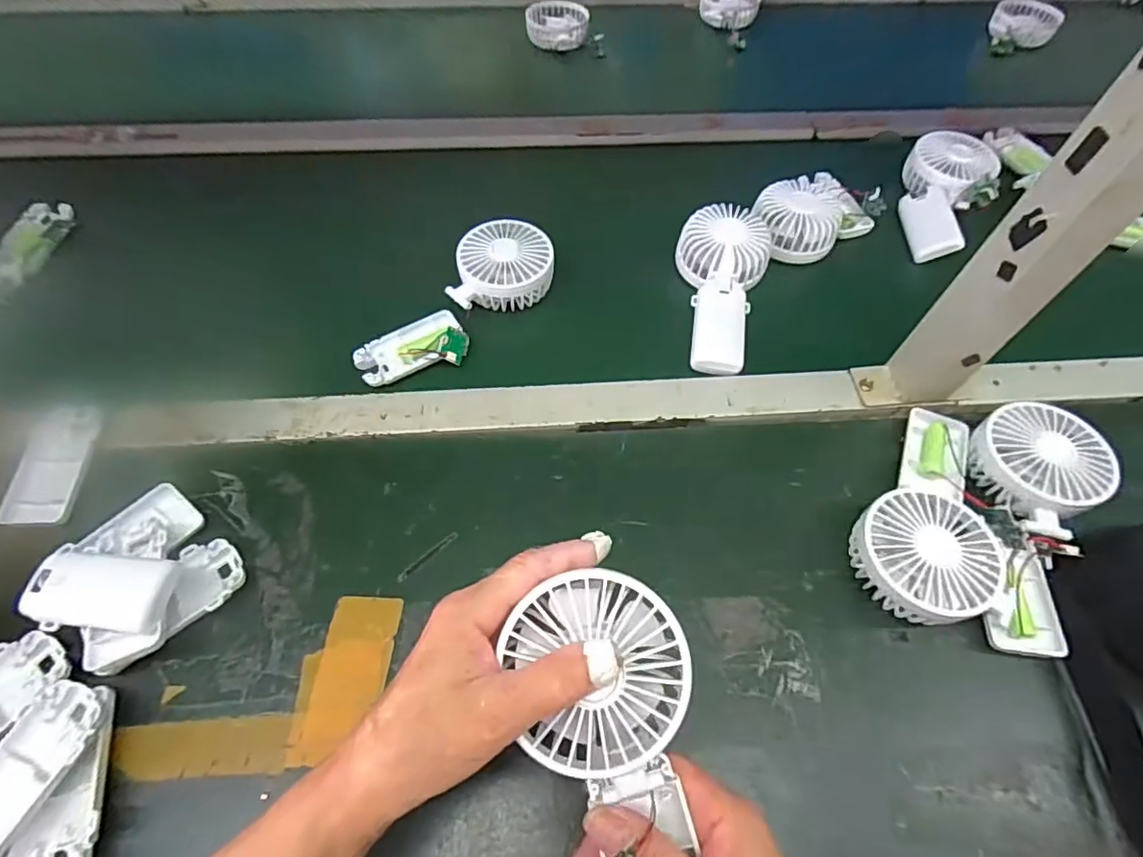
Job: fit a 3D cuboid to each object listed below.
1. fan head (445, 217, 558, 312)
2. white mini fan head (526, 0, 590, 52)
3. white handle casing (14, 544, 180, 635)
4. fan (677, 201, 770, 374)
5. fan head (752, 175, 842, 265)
[{"bbox_3d":[-0.062,-0.151,0.529,0.088,0.037,0.089,5,59,2],"label":"fan head"},{"bbox_3d":[-0.021,-0.580,0.808,0.089,0.032,0.085,5,60,0],"label":"white mini fan head"},{"bbox_3d":[-0.297,0.105,0.359,0.089,0.022,0.047,6,59,3],"label":"white handle casing"},{"bbox_3d":[0.141,-0.132,0.522,0.082,0.028,0.178,7,71,3],"label":"fan"},{"bbox_3d":[0.230,-0.213,0.571,0.086,0.038,0.092,14,60,7],"label":"fan head"}]

